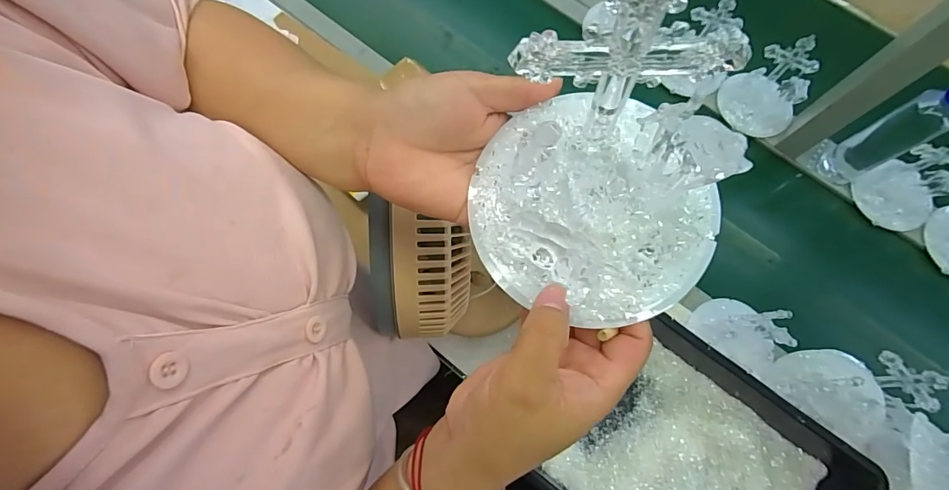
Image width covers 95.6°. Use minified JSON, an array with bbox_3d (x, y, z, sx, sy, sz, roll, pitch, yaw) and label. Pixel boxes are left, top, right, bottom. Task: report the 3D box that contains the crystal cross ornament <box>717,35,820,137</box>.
[{"bbox_3d":[0.509,-0.266,0.742,0.105,0.117,0.131,-41,78,-13],"label":"crystal cross ornament"}]

